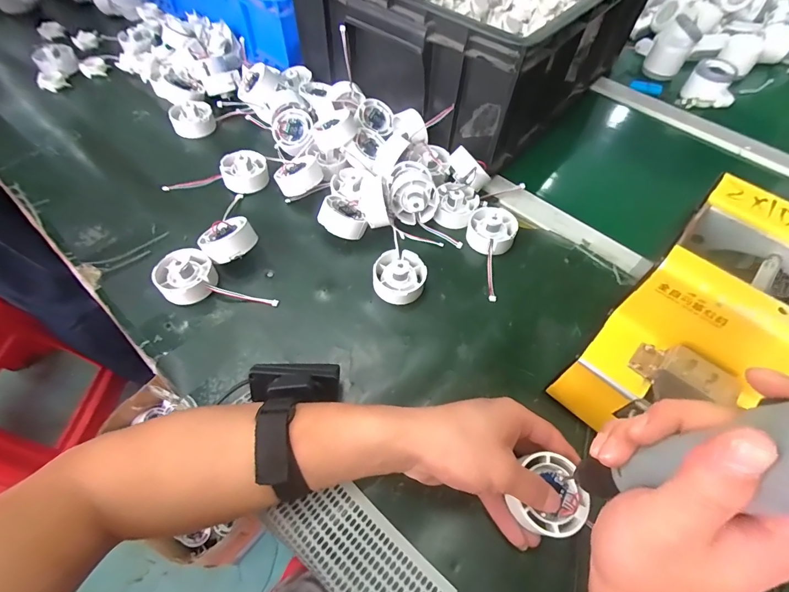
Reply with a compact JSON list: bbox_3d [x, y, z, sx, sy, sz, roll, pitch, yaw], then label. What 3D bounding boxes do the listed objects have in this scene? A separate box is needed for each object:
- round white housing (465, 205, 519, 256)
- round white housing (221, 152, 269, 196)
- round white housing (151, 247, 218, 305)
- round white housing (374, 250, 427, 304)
[{"bbox_3d":[0.113,-0.079,0.445,0.054,0.028,0.058,1,58,-2],"label":"round white housing"},{"bbox_3d":[-0.186,-0.155,0.487,0.058,0.033,0.047,-20,61,-15],"label":"round white housing"},{"bbox_3d":[-0.214,-0.021,0.397,0.054,0.034,0.057,1,58,-2],"label":"round white housing"},{"bbox_3d":[0.005,-0.021,0.409,0.053,0.026,0.061,15,58,6],"label":"round white housing"}]

